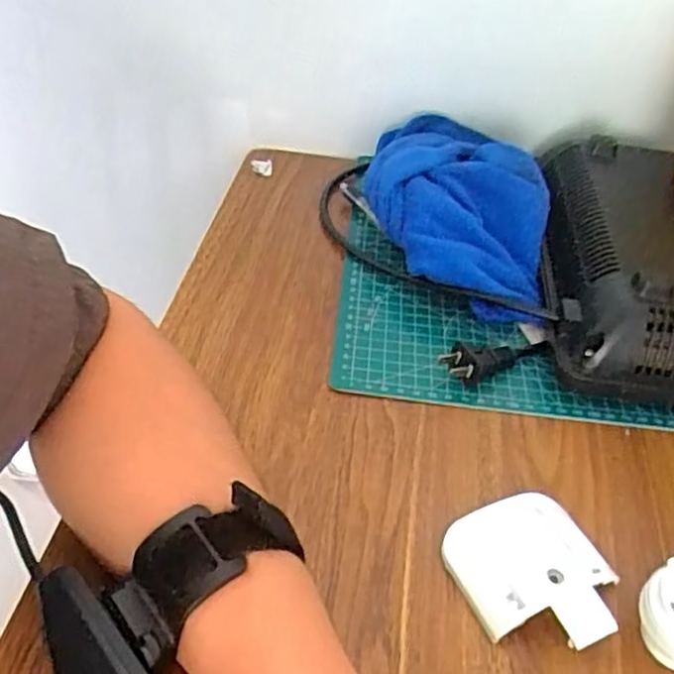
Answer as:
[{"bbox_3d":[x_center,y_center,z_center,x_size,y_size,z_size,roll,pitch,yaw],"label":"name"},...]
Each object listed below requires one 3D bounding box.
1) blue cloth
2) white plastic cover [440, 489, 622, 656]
[{"bbox_3d":[0.086,-0.101,0.520,0.126,0.069,0.206,5,43,-1],"label":"blue cloth"},{"bbox_3d":[0.095,0.114,0.333,0.072,0.019,0.077,-12,46,-19],"label":"white plastic cover"}]

